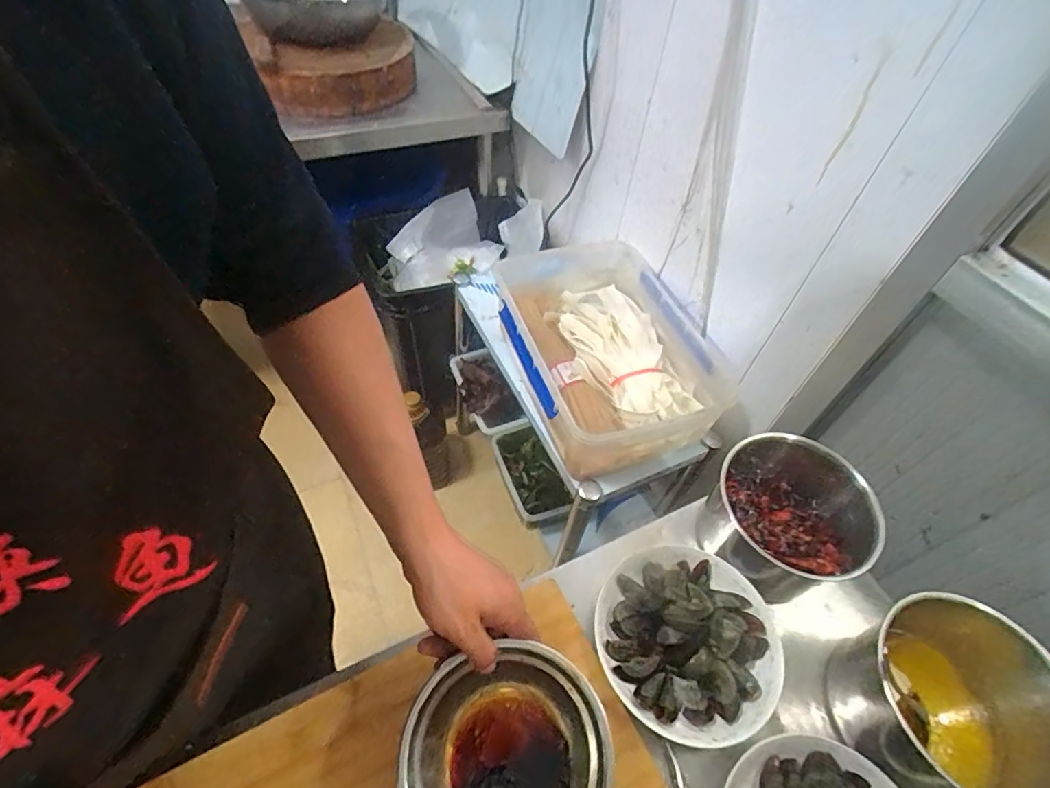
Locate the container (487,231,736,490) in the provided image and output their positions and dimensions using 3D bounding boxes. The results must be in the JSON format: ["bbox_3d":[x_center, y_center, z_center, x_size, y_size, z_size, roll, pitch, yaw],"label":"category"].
[{"bbox_3d":[0.121,-0.096,0.947,0.300,0.139,0.495,-17,55,-18],"label":"container"}]

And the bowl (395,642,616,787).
[{"bbox_3d":[-0.012,0.274,0.388,0.150,0.052,0.137,3,52,-3],"label":"bowl"}]

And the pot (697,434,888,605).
[{"bbox_3d":[0.281,0.130,0.552,0.150,0.114,0.139,3,52,-3],"label":"pot"}]

